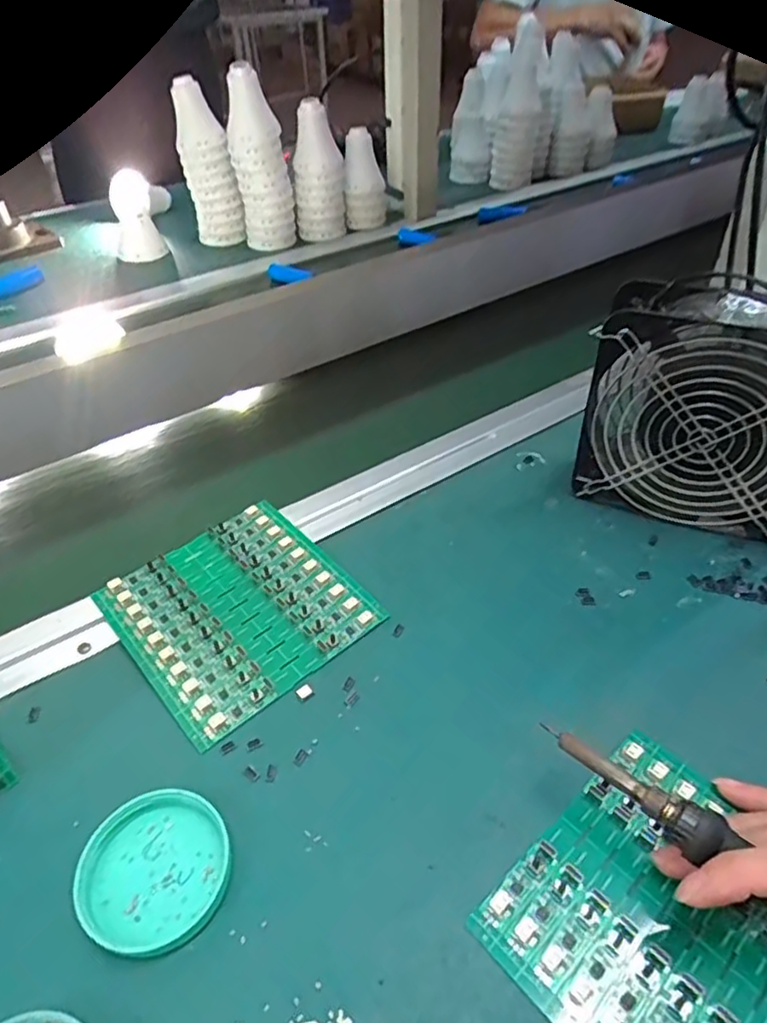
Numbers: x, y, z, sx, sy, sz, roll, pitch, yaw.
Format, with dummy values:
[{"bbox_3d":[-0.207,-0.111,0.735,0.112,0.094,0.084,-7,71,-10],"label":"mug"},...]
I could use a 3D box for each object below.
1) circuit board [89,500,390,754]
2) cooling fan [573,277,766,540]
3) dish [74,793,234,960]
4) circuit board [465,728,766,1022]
[{"bbox_3d":[-0.092,0.059,0.412,0.134,0.010,0.137,-31,51,-30],"label":"circuit board"},{"bbox_3d":[0.216,-0.065,0.427,0.154,0.160,0.054,16,45,18],"label":"cooling fan"},{"bbox_3d":[-0.105,0.164,0.298,0.065,0.007,0.067,1,43,-1],"label":"dish"},{"bbox_3d":[0.131,0.180,0.272,0.130,0.007,0.137,-32,48,-28],"label":"circuit board"}]

